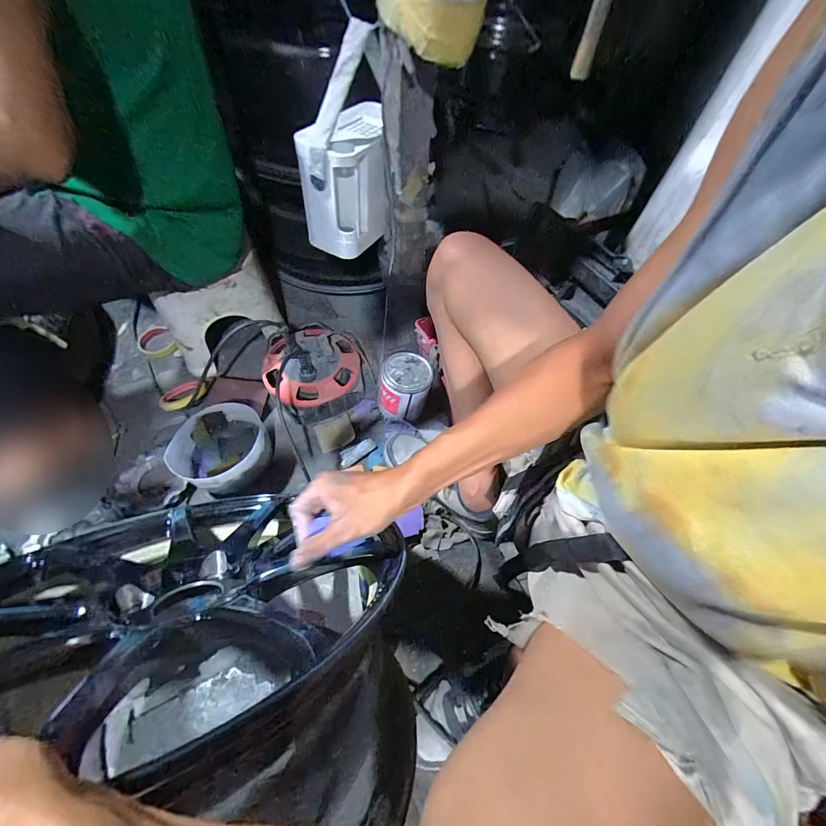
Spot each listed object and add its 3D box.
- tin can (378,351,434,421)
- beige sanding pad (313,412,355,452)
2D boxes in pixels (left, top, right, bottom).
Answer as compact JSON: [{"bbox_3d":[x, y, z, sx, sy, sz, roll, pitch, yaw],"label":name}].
[{"bbox_3d":[-0.016,-0.051,0.747,0.101,0.120,0.111,2,59,-3],"label":"tin can"},{"bbox_3d":[-0.165,0.042,0.745,0.077,0.012,0.067,-23,63,-17],"label":"beige sanding pad"}]

